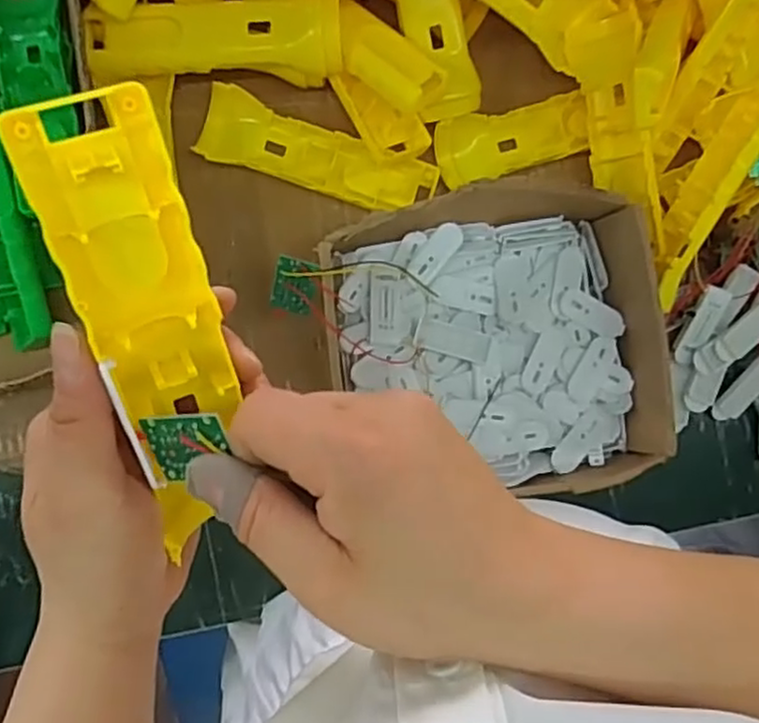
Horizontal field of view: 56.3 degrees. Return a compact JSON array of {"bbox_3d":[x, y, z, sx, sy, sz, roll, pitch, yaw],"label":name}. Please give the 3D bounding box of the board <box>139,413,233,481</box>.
[{"bbox_3d":[-0.062,0.029,0.232,0.033,0.004,0.024,-5,111,29],"label":"board"}]

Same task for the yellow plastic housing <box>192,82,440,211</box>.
[{"bbox_3d":[-0.043,-0.139,0.488,0.161,0.018,0.047,18,84,-4],"label":"yellow plastic housing"}]

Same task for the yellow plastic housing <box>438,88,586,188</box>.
[{"bbox_3d":[0.094,-0.157,0.505,0.106,0.026,0.042,-14,87,-7],"label":"yellow plastic housing"}]

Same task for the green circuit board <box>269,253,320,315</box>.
[{"bbox_3d":[-0.051,-0.046,0.434,0.028,0.007,0.034,18,117,8],"label":"green circuit board"}]

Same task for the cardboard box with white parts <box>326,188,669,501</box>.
[{"bbox_3d":[0.074,-0.016,0.463,0.212,0.057,0.188,2,86,-6],"label":"cardboard box with white parts"}]

